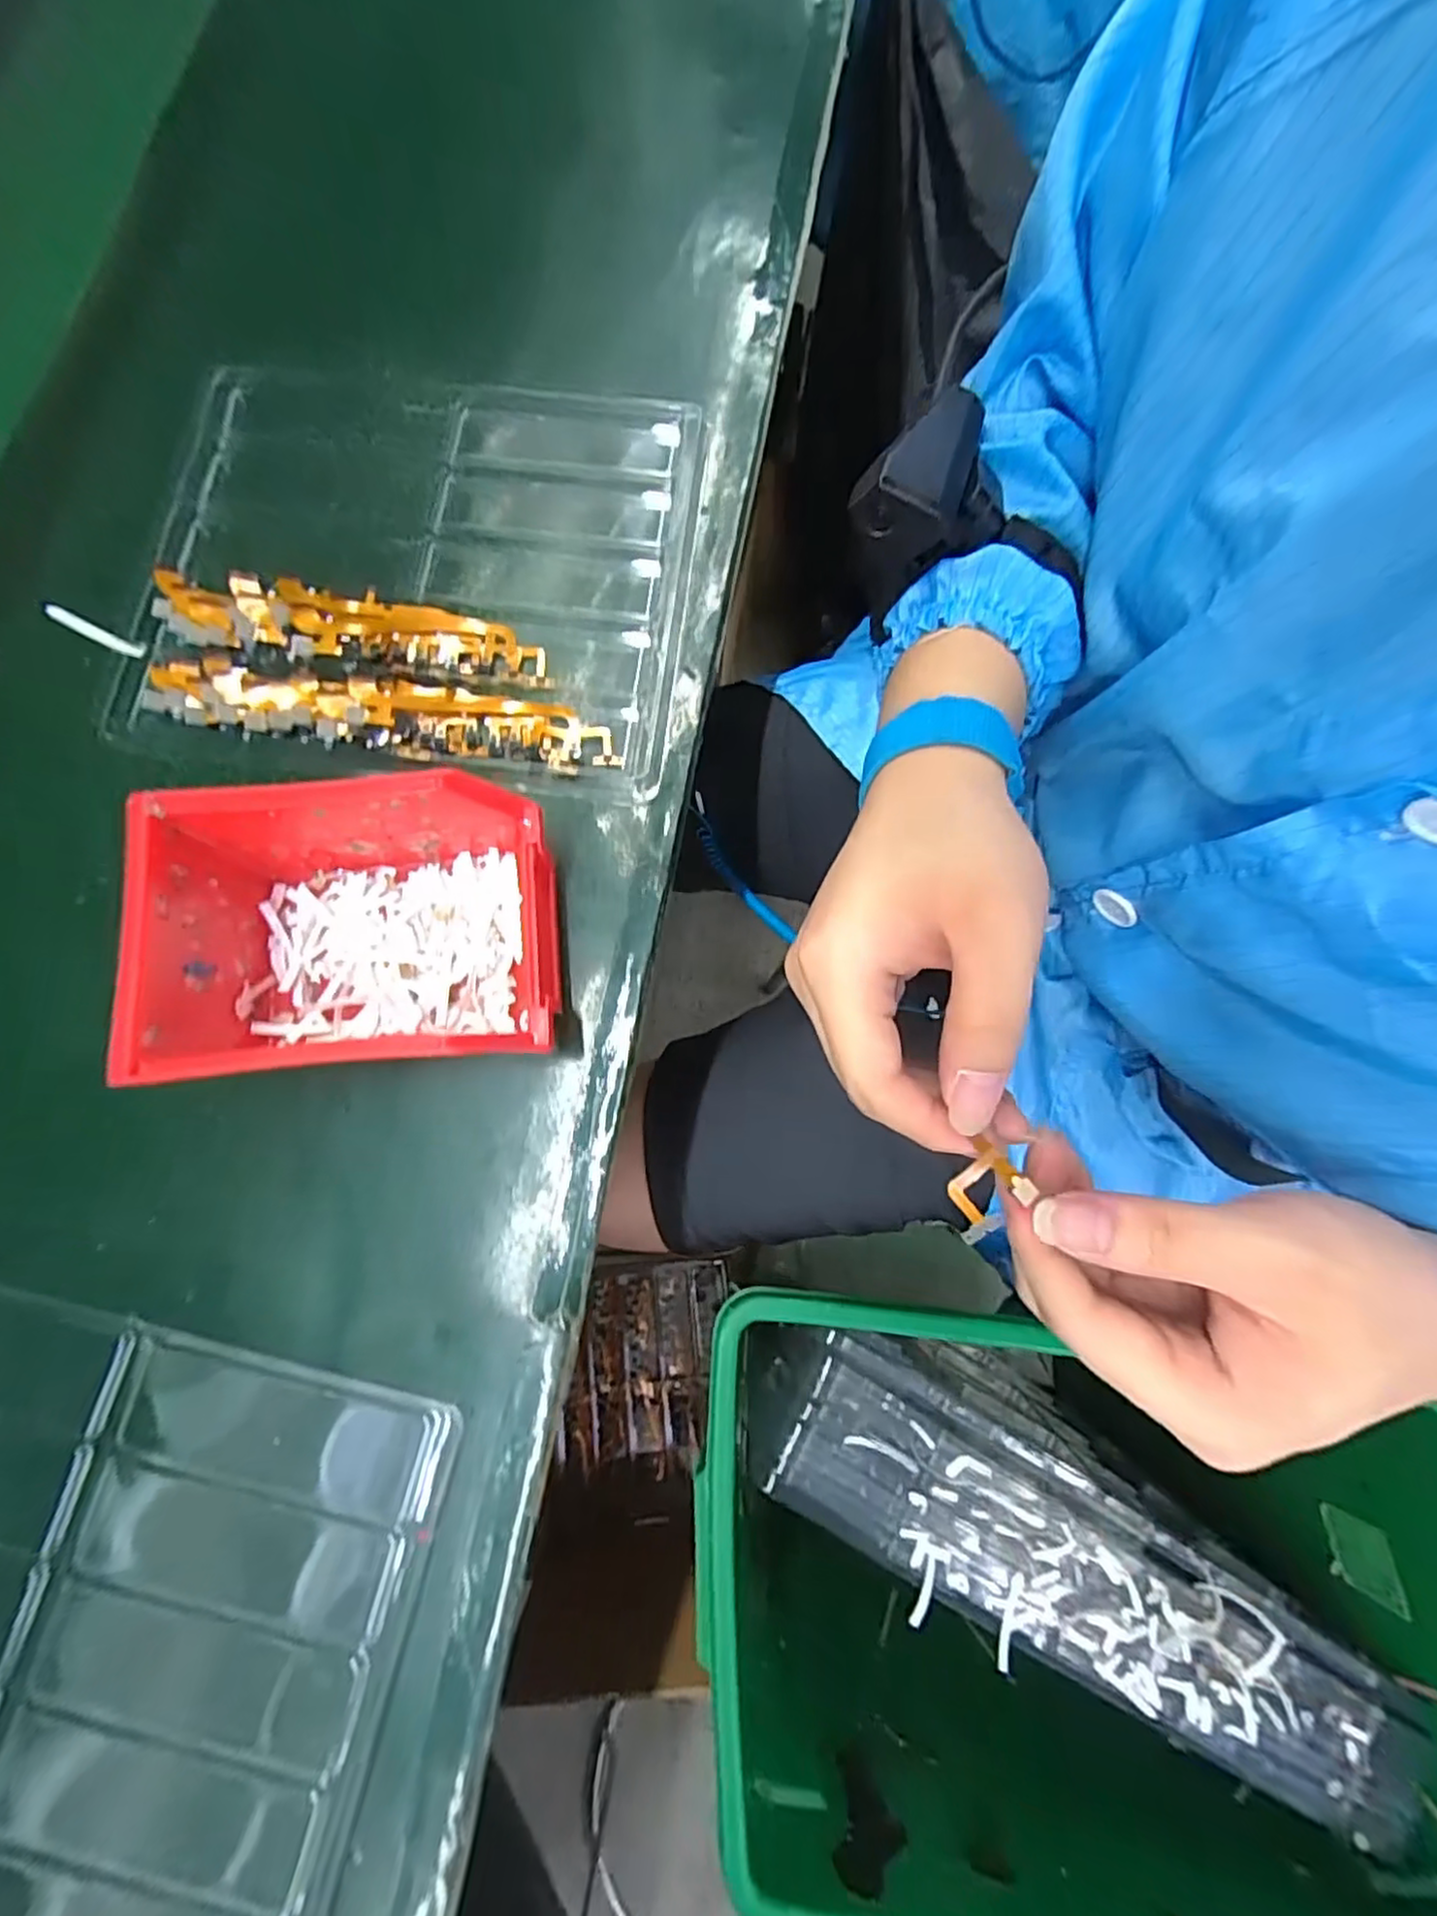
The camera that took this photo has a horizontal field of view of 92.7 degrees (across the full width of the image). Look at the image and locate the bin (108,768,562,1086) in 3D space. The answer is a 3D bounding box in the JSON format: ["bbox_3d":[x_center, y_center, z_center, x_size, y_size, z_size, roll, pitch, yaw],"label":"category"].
[{"bbox_3d":[-0.142,-0.008,0.278,0.139,0.075,0.102,-5,79,0],"label":"bin"}]

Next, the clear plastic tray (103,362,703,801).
[{"bbox_3d":[-0.153,-0.200,0.347,0.270,0.012,0.222,6,79,2],"label":"clear plastic tray"}]

